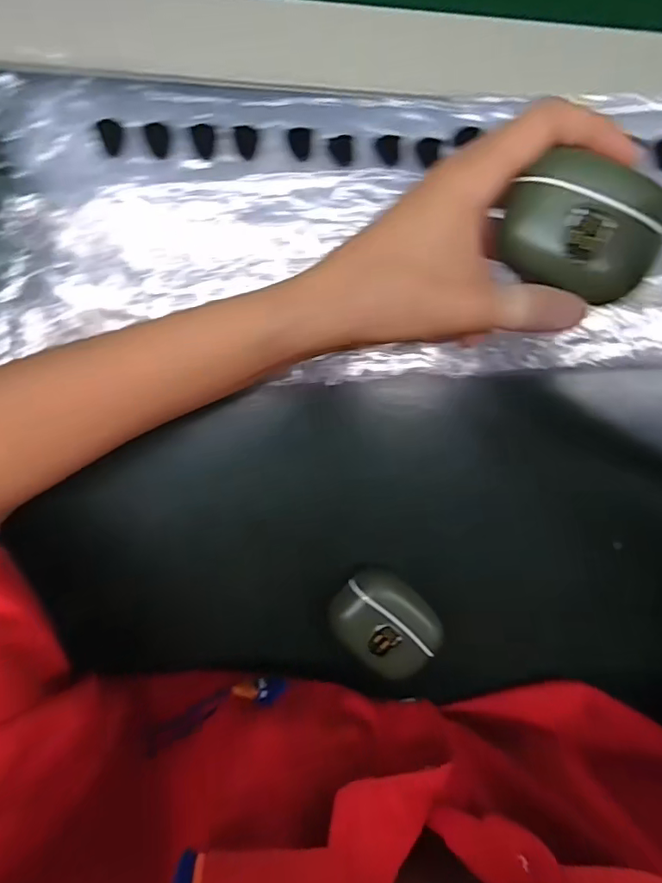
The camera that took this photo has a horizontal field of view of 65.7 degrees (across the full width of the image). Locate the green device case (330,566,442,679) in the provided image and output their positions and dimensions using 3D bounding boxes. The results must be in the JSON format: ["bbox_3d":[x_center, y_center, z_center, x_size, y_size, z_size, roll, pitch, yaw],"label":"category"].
[{"bbox_3d":[0.030,0.097,0.277,0.056,0.021,0.044,38,92,-8],"label":"green device case"}]

